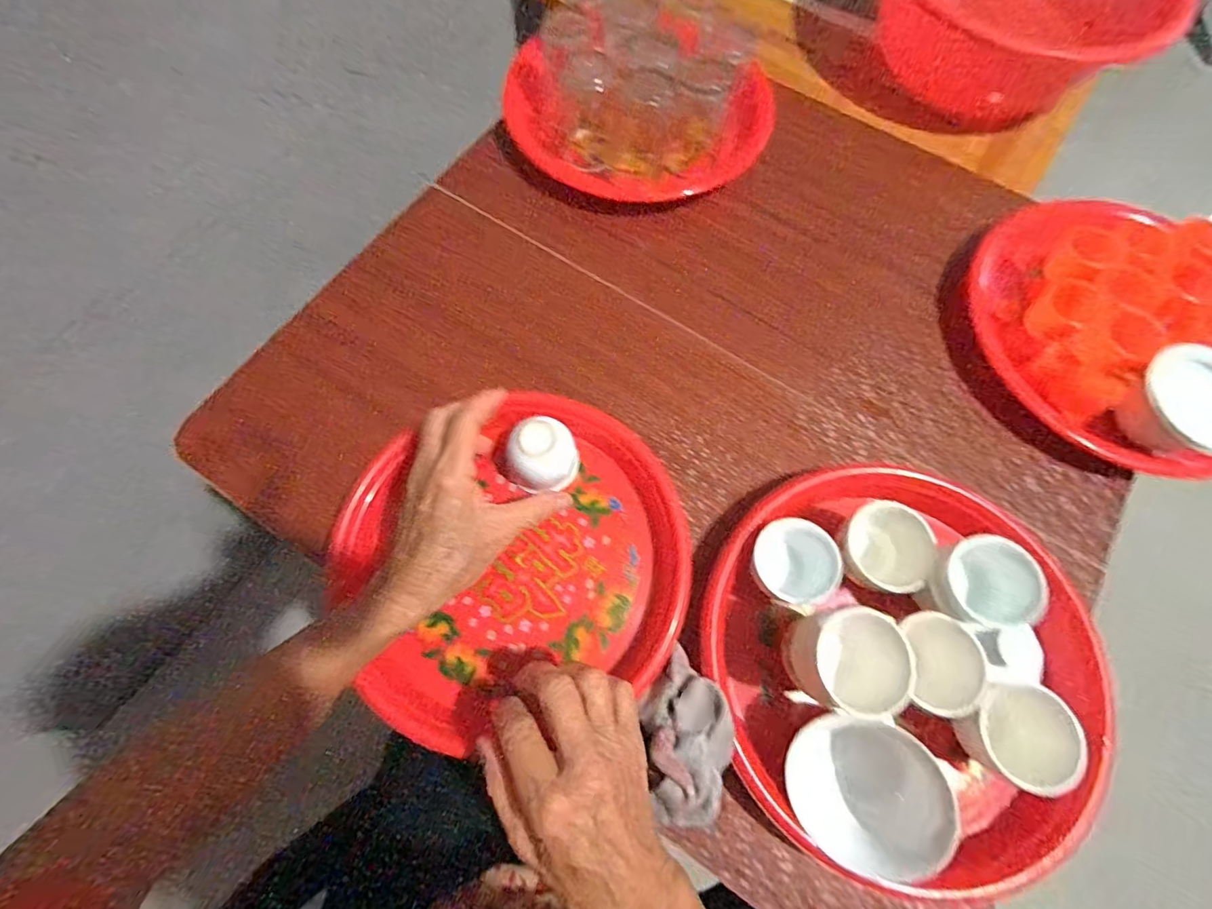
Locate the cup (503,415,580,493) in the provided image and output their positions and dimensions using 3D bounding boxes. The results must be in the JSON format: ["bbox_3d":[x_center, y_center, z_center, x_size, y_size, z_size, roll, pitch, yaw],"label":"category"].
[{"bbox_3d":[-0.048,0.002,0.372,0.052,0.042,0.047,-36,75,-13],"label":"cup"}]

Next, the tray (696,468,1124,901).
[{"bbox_3d":[0.189,0.125,0.317,0.228,0.067,0.247,0,70,-1],"label":"tray"}]

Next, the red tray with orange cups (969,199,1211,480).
[{"bbox_3d":[0.416,-0.100,0.410,0.201,0.063,0.249,-37,75,-13],"label":"red tray with orange cups"}]

